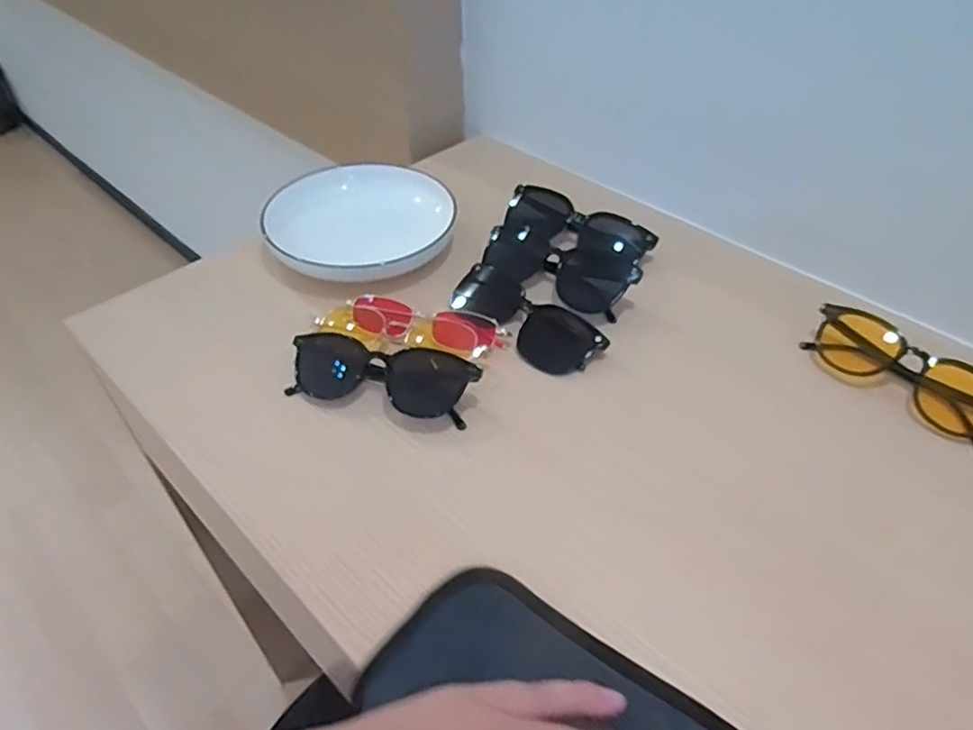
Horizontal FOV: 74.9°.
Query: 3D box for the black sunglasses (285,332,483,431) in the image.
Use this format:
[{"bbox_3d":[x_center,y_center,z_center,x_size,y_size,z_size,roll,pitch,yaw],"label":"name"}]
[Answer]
[{"bbox_3d":[-0.075,0.007,0.460,0.142,0.039,0.054,13,46,13],"label":"black sunglasses"}]

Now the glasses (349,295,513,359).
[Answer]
[{"bbox_3d":[-0.047,-0.032,0.508,0.130,0.024,0.051,16,47,16],"label":"glasses"}]

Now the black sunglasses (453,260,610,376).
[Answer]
[{"bbox_3d":[0.032,-0.035,0.507,0.126,0.033,0.049,30,51,27],"label":"black sunglasses"}]

